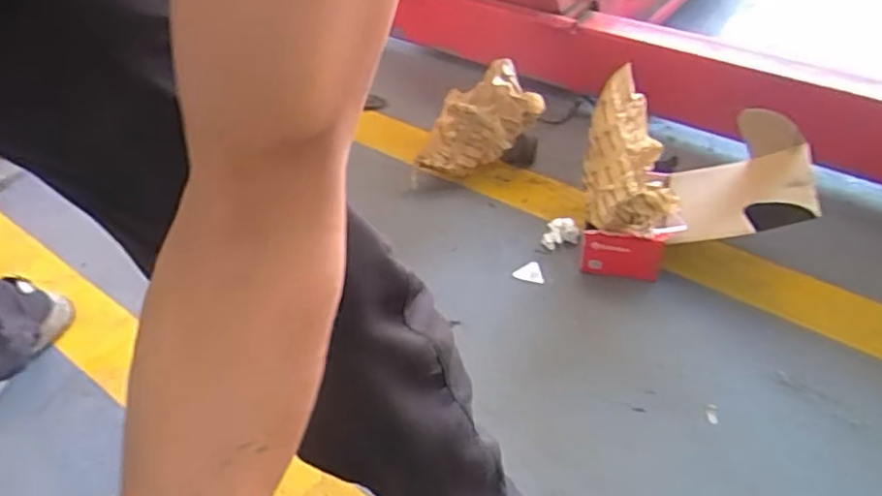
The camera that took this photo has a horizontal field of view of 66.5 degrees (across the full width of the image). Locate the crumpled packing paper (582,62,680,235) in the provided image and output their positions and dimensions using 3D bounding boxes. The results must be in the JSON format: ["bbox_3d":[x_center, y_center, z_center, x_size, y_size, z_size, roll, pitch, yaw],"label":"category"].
[{"bbox_3d":[0.276,-0.133,0.993,0.121,0.134,0.220,-1,77,7],"label":"crumpled packing paper"}]

